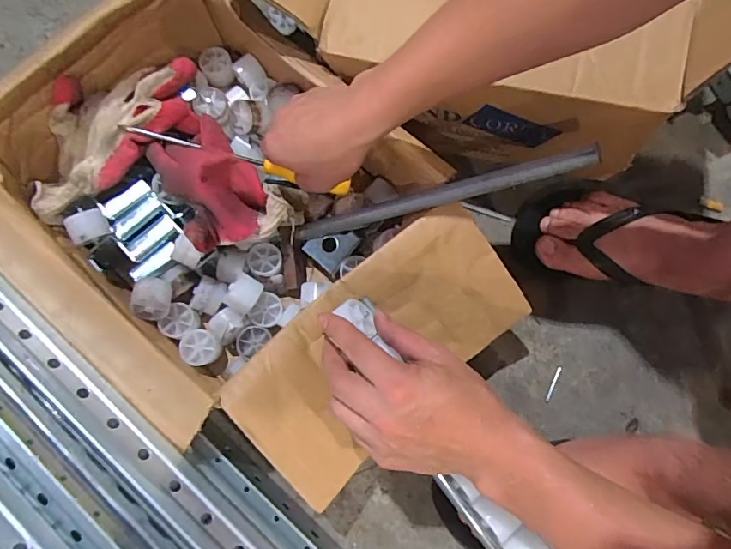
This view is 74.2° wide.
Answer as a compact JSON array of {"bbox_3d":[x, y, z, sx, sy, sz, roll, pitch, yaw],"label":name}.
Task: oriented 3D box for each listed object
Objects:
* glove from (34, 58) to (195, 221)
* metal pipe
[{"bbox_3d":[-0.253,-0.151,0.478,0.199,0.053,0.109,-30,78,-9],"label":"glove"},{"bbox_3d":[0.053,-0.066,0.421,0.274,0.015,0.016,-11,73,31],"label":"metal pipe"}]

